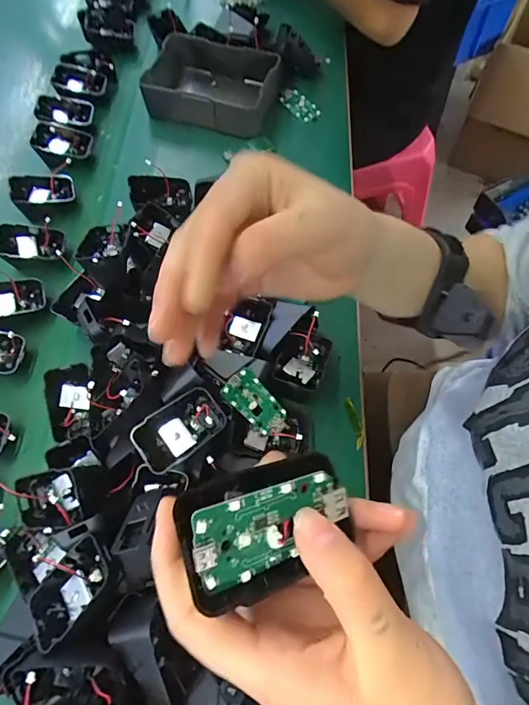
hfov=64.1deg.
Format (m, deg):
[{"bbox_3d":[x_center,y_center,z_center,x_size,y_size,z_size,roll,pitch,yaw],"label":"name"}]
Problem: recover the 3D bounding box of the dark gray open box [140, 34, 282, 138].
[{"bbox_3d":[-0.064,-0.365,0.563,0.160,0.046,0.130,13,68,7],"label":"dark gray open box"}]

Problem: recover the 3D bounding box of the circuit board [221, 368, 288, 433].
[{"bbox_3d":[-0.007,0.045,0.375,0.065,0.008,0.033,43,77,-9],"label":"circuit board"}]

